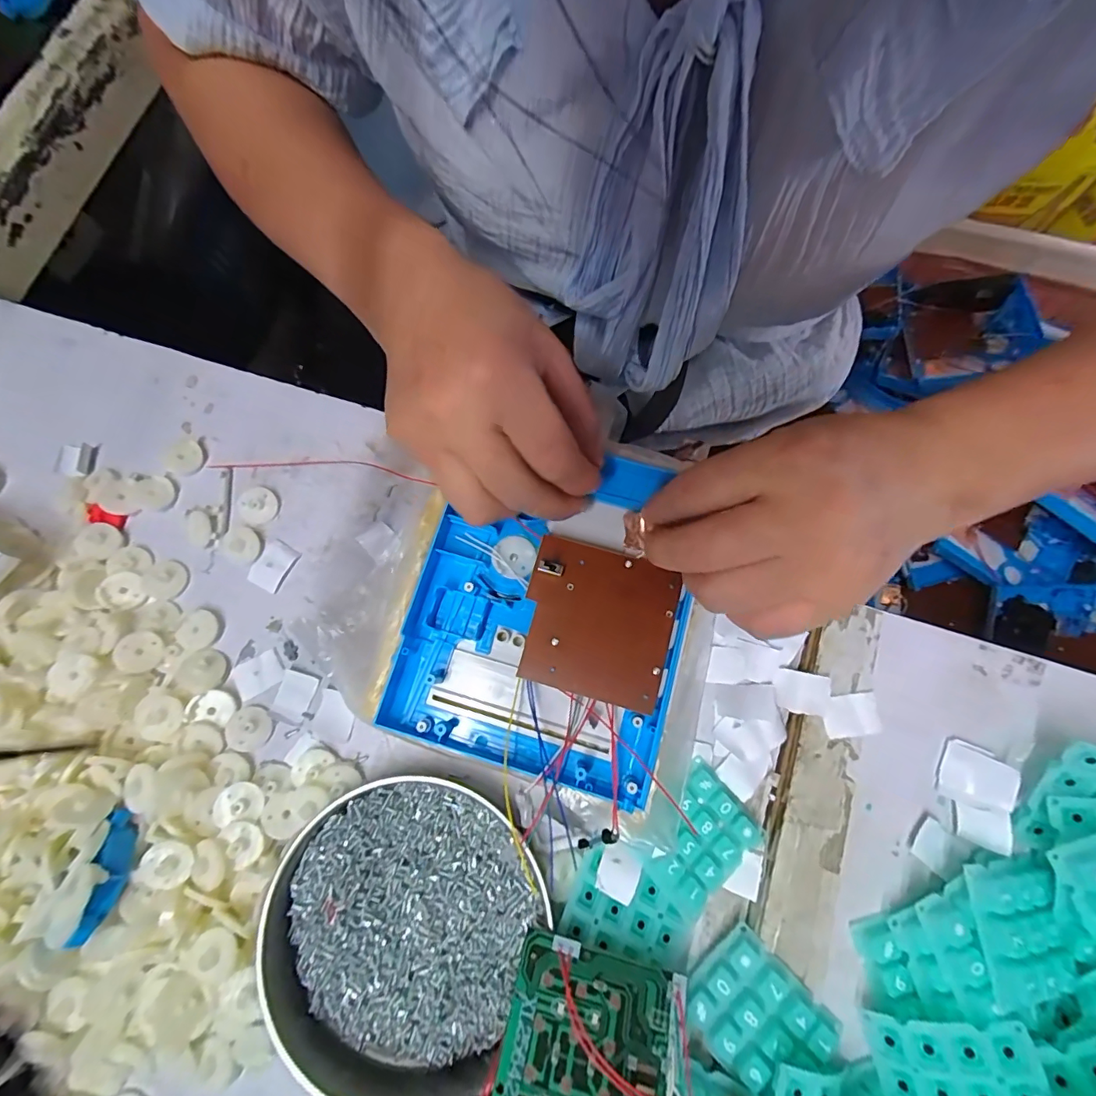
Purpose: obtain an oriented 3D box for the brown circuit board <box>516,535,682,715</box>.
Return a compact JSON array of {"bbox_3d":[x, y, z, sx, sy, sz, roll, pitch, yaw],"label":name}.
[{"bbox_3d":[0.024,0.036,0.243,0.072,0.004,0.071,15,78,4],"label":"brown circuit board"}]

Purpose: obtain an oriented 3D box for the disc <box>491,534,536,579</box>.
[{"bbox_3d":[-0.019,0.004,0.260,0.022,0.005,0.023,0,76,2],"label":"disc"}]

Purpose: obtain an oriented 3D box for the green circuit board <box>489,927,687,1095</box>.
[{"bbox_3d":[0.016,0.210,0.200,0.071,0.004,0.071,17,54,4],"label":"green circuit board"}]

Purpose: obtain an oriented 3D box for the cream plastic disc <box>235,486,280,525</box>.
[{"bbox_3d":[-0.182,-0.027,0.305,0.025,0.004,0.024,0,76,2],"label":"cream plastic disc"}]

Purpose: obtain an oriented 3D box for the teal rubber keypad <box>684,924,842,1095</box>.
[{"bbox_3d":[0.095,0.213,0.218,0.048,0.006,0.056,-44,79,-8],"label":"teal rubber keypad"}]

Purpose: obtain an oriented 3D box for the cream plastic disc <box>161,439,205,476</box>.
[{"bbox_3d":[-0.234,-0.059,0.313,0.024,0.004,0.023,0,76,2],"label":"cream plastic disc"}]

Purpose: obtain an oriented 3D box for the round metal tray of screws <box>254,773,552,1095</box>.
[{"bbox_3d":[-0.072,0.185,0.240,0.123,0.022,0.130,22,78,7],"label":"round metal tray of screws"}]

